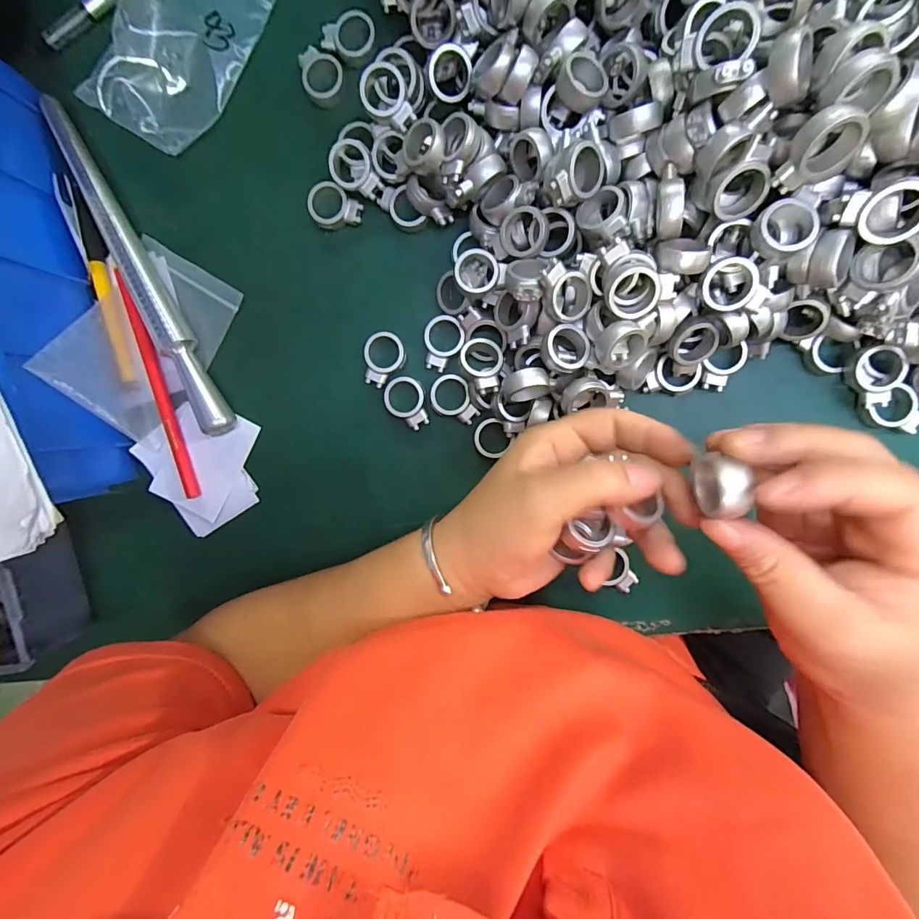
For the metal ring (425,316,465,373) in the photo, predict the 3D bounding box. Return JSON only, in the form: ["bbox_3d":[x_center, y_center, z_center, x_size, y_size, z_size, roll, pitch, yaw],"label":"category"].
[{"bbox_3d":[-0.010,-0.072,0.277,0.025,0.008,0.034,19,97,5],"label":"metal ring"}]

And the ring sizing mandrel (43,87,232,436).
[{"bbox_3d":[-0.209,-0.122,0.289,0.017,0.020,0.229,-27,92,8],"label":"ring sizing mandrel"}]

